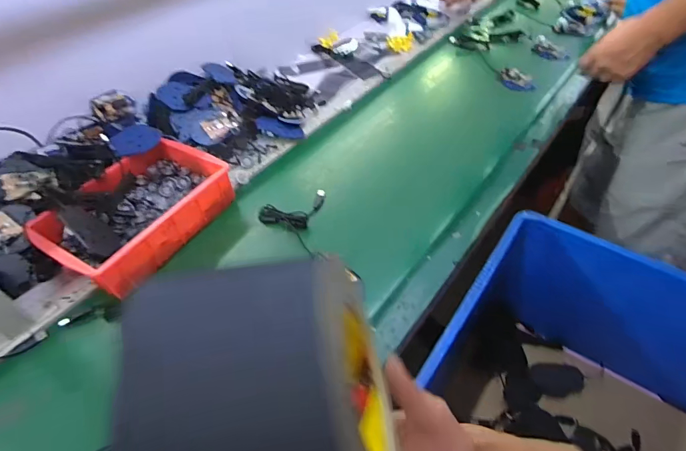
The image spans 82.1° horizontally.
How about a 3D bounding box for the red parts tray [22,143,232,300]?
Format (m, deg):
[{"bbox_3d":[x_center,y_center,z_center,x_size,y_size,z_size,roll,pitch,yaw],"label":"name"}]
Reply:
[{"bbox_3d":[-0.368,-0.031,0.718,0.200,0.079,0.294,23,51,22],"label":"red parts tray"}]

